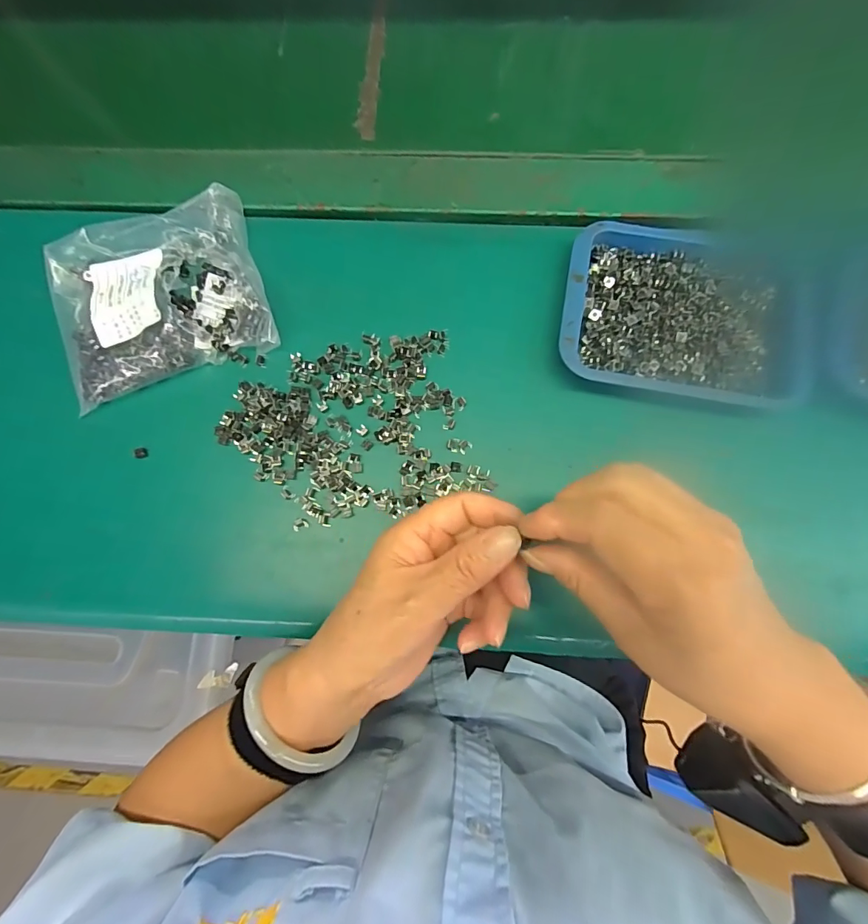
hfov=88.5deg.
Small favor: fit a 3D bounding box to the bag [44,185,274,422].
[{"bbox_3d":[-0.195,-0.123,0.309,0.141,0.033,0.130,-19,78,-1],"label":"bag"}]

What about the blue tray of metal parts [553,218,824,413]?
[{"bbox_3d":[0.175,-0.104,0.306,0.169,0.023,0.120,7,79,4],"label":"blue tray of metal parts"}]

